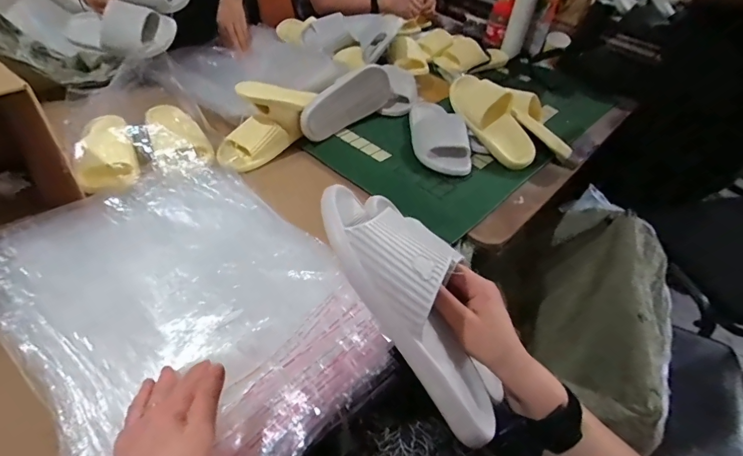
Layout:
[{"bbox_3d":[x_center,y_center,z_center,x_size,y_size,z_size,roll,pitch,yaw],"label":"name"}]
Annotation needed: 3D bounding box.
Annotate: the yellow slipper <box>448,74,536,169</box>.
[{"bbox_3d":[0.271,-0.244,0.859,0.092,0.082,0.245,-28,78,-29],"label":"yellow slipper"}]

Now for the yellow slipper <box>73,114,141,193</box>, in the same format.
[{"bbox_3d":[-0.494,-0.163,0.718,0.094,0.057,0.221,-16,50,-21],"label":"yellow slipper"}]

